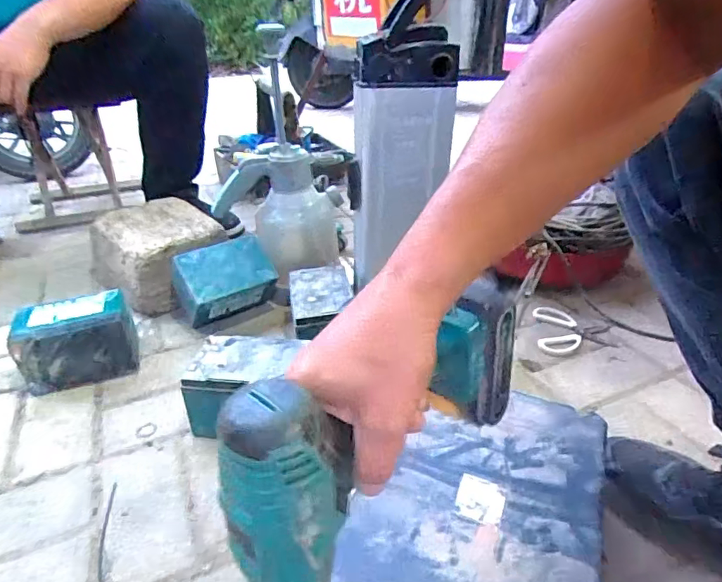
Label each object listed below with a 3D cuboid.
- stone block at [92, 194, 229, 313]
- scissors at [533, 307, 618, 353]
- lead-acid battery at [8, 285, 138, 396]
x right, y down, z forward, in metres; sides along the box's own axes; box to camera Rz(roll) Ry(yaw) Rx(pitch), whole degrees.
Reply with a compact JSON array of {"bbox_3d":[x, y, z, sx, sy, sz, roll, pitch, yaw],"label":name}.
[{"bbox_3d":[-0.389,-0.069,0.960,0.193,0.134,0.228,-26,39,-36],"label":"stone block"},{"bbox_3d":[0.361,0.067,0.842,0.123,0.008,0.115,5,33,9],"label":"scissors"},{"bbox_3d":[-0.429,0.079,0.756,0.152,0.111,0.089,-12,34,-18],"label":"lead-acid battery"}]

